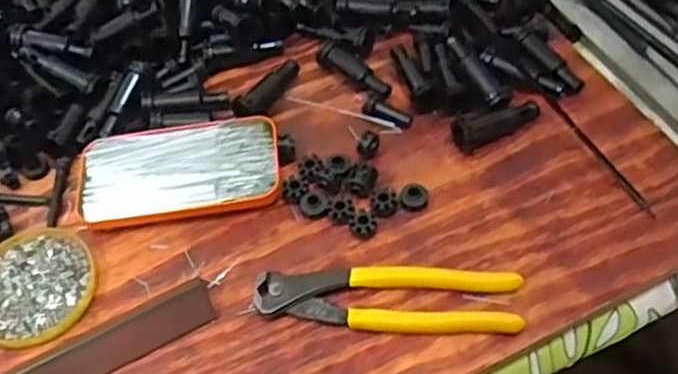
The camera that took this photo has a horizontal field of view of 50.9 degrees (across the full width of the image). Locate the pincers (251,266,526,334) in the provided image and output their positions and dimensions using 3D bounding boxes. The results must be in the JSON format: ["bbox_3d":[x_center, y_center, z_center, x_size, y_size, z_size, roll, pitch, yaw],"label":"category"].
[{"bbox_3d":[0.030,0.071,0.451,0.165,0.015,0.040,0,54,6],"label":"pincers"}]

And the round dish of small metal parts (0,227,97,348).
[{"bbox_3d":[-0.209,0.065,0.482,0.083,0.005,0.086,-3,54,4],"label":"round dish of small metal parts"}]

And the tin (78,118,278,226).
[{"bbox_3d":[-0.115,-0.013,0.518,0.143,0.016,0.076,-6,54,1],"label":"tin"}]

